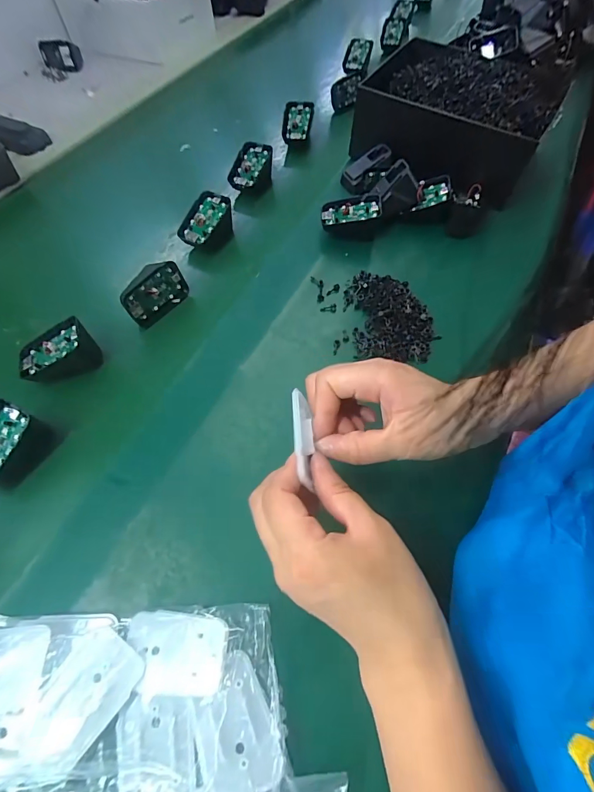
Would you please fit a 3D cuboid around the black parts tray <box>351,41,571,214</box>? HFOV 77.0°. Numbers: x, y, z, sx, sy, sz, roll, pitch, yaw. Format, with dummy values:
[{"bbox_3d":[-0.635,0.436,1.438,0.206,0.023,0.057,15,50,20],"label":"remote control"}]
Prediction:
[{"bbox_3d":[0.222,-0.391,0.505,0.224,0.069,0.274,28,65,17],"label":"black parts tray"}]

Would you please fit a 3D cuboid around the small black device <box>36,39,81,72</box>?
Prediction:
[{"bbox_3d":[-0.447,-0.641,0.707,0.076,0.050,0.023,9,72,9],"label":"small black device"}]

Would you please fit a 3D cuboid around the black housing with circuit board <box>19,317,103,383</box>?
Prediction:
[{"bbox_3d":[-0.231,-0.039,0.362,0.068,0.038,0.047,-26,63,-12],"label":"black housing with circuit board"}]

